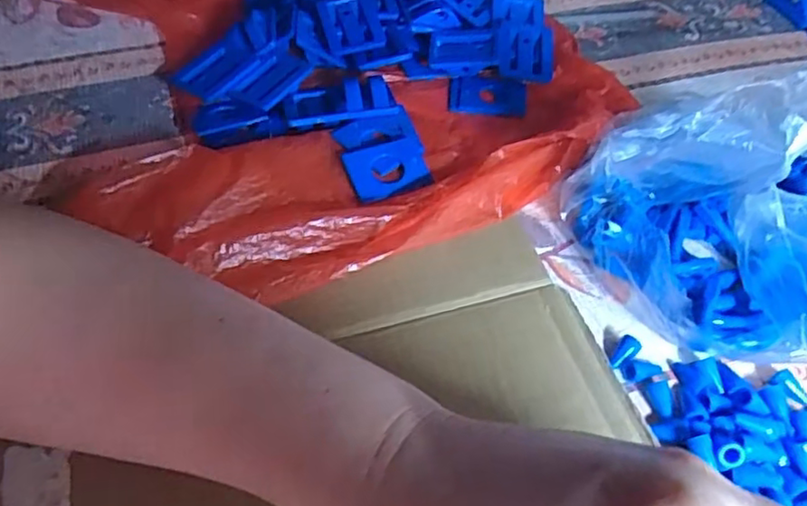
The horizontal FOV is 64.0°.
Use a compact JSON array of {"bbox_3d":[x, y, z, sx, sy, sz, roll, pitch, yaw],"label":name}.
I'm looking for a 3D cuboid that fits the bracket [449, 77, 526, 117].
[{"bbox_3d":[0.052,-0.097,0.400,0.047,0.005,0.033,3,50,-1],"label":"bracket"}]

